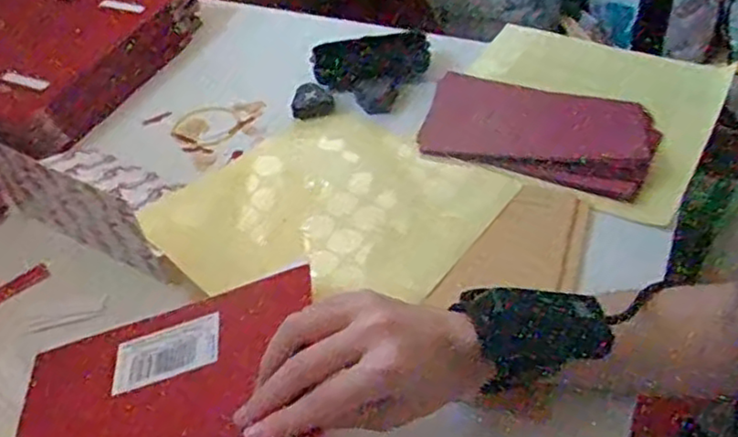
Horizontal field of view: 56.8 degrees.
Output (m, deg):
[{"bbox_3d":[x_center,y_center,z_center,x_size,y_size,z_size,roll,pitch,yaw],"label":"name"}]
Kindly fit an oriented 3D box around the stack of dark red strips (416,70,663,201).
[{"bbox_3d":[0.140,-0.076,0.578,0.188,0.016,0.107,12,49,20],"label":"stack of dark red strips"}]

